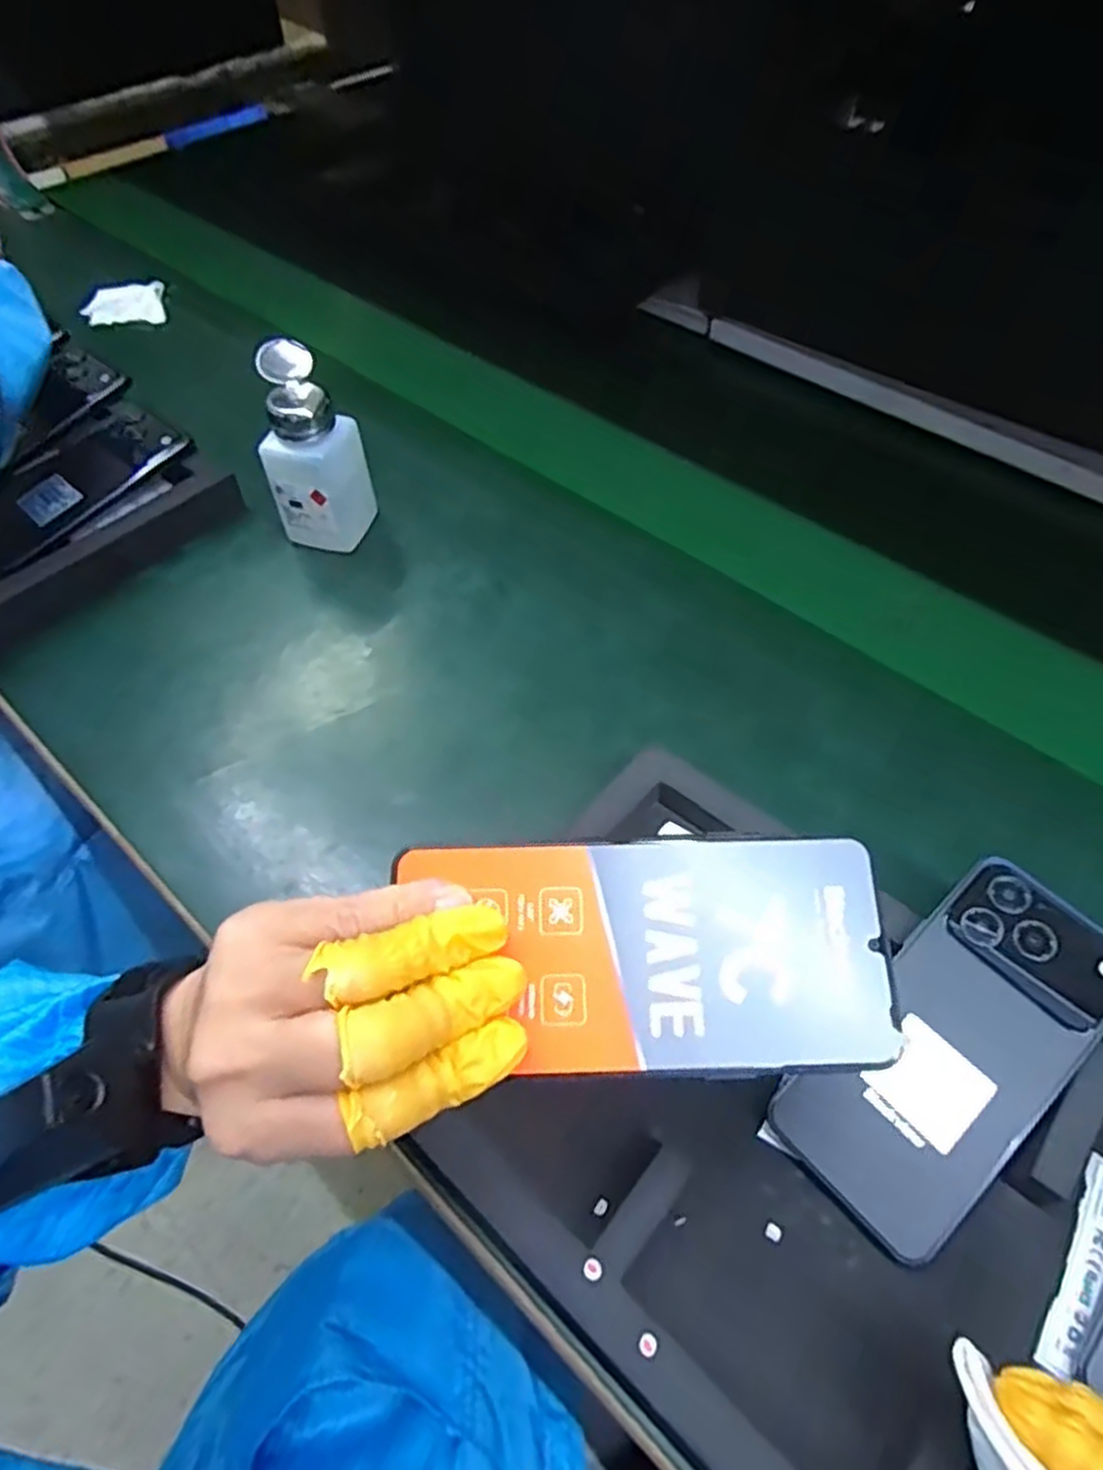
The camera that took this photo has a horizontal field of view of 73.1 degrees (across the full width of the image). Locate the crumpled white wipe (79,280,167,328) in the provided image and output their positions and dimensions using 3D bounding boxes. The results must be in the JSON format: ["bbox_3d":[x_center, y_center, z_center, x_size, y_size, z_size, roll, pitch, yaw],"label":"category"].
[{"bbox_3d":[-0.426,-0.431,0.741,0.074,0.010,0.061,-6,56,-4],"label":"crumpled white wipe"}]

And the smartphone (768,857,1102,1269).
[{"bbox_3d":[0.172,0.131,0.315,0.160,0.005,0.075,-44,67,-11],"label":"smartphone"}]

